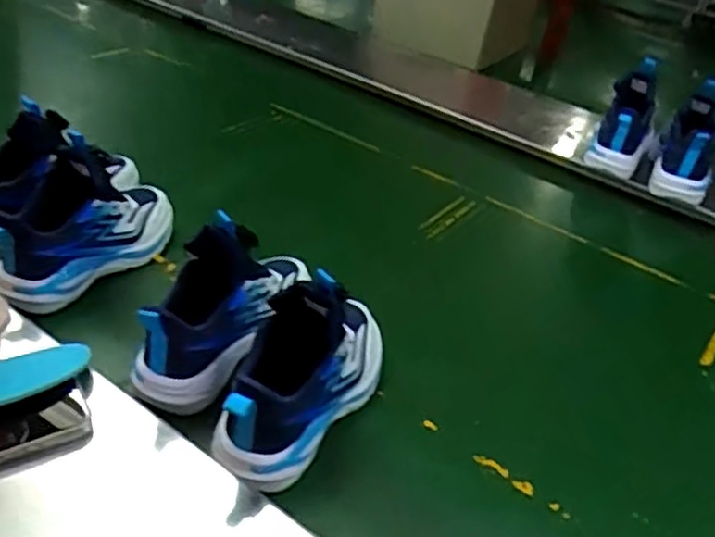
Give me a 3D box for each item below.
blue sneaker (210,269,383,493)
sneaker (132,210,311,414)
[{"bbox_3d":[-0.040,0.076,0.592,0.076,0.151,0.206,23,38,21],"label":"blue sneaker"},{"bbox_3d":[-0.119,0.015,0.644,0.072,0.130,0.218,18,36,15],"label":"sneaker"}]

